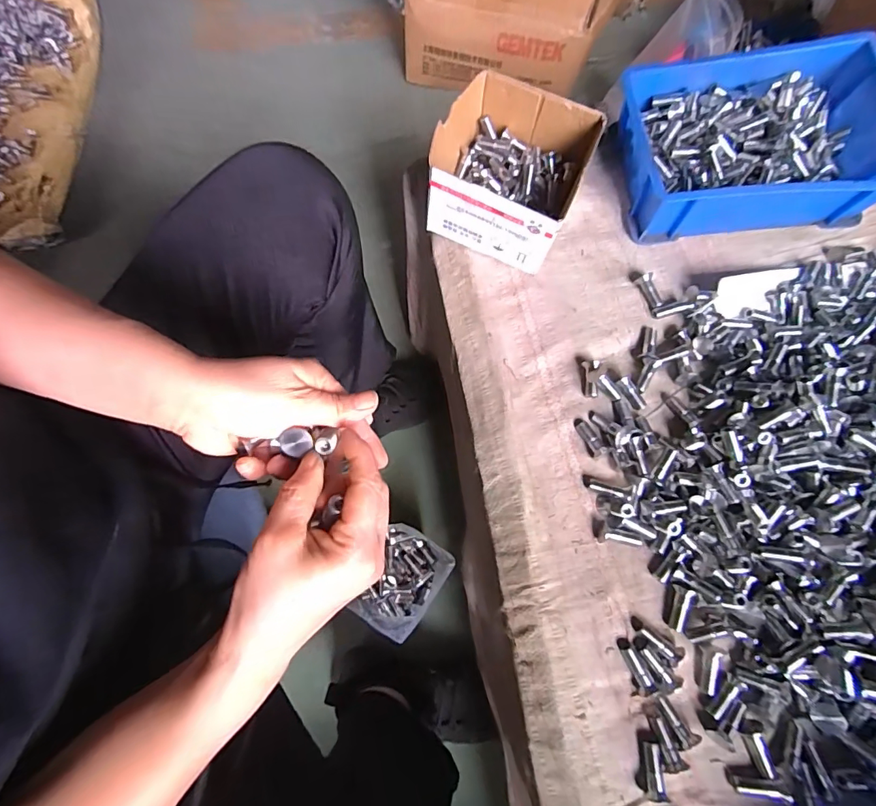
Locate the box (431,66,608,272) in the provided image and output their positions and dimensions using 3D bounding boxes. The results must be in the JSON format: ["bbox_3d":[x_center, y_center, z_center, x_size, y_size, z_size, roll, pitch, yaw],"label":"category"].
[{"bbox_3d":[0.071,-0.232,0.475,0.141,0.094,0.150,26,72,6],"label":"box"}]

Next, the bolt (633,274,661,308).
[{"bbox_3d":[0.217,-0.116,0.469,0.015,0.015,0.038,-17,73,-7],"label":"bolt"}]

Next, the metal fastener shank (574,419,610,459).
[{"bbox_3d":[0.138,0.032,0.418,0.012,0.013,0.039,-28,75,-10],"label":"metal fastener shank"}]

